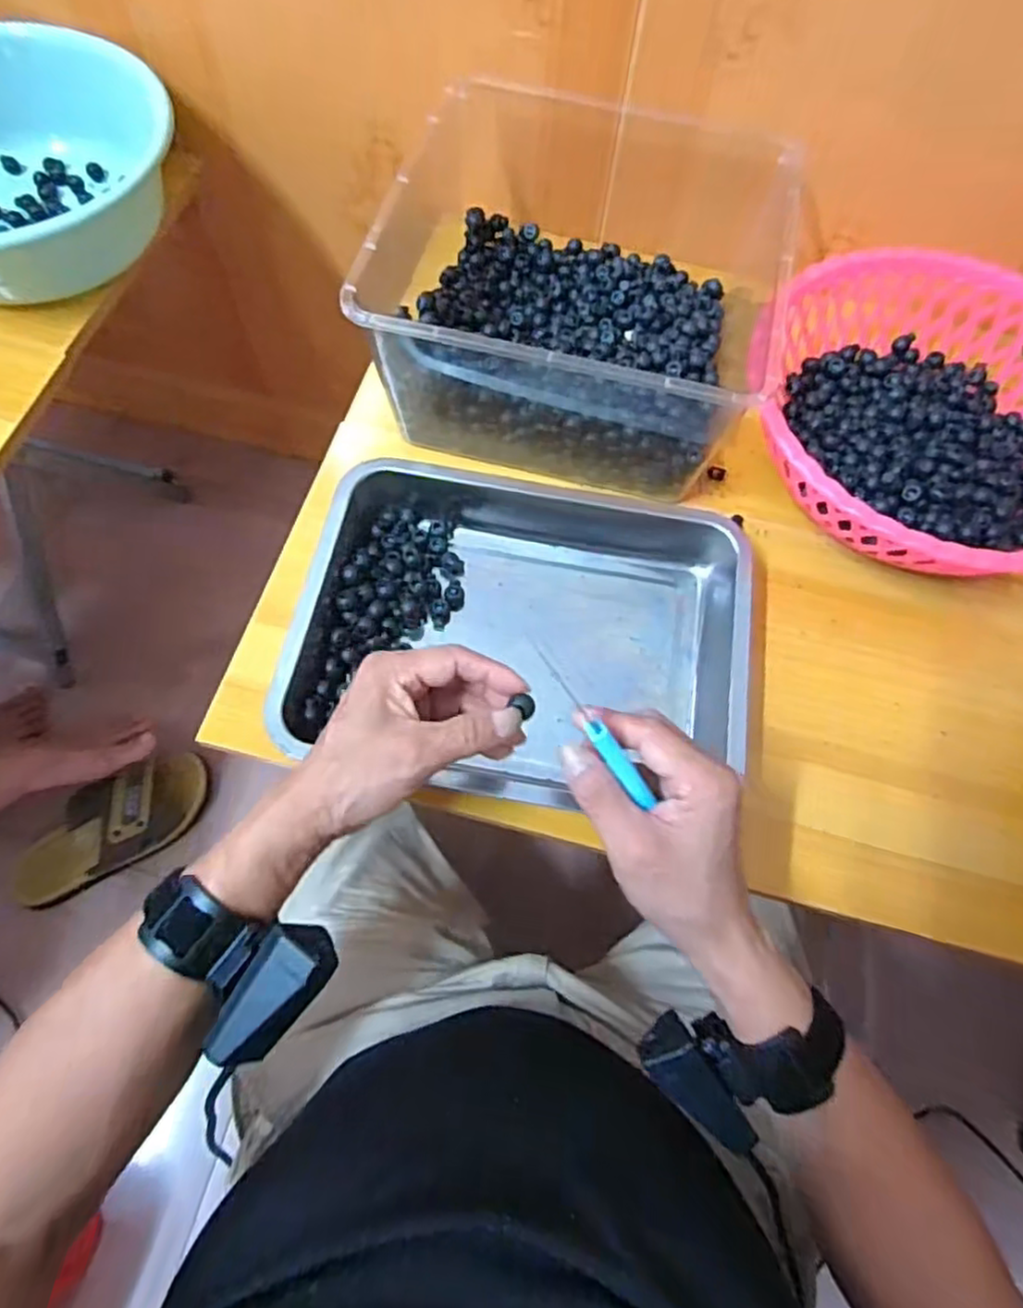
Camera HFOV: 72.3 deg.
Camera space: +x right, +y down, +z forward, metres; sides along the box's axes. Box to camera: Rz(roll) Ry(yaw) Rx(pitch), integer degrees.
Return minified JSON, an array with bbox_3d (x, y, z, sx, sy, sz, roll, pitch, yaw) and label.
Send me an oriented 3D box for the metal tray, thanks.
[{"bbox_3d":[0.011,-0.028,0.516,0.314,0.048,0.268,10,66,1],"label":"metal tray"}]

